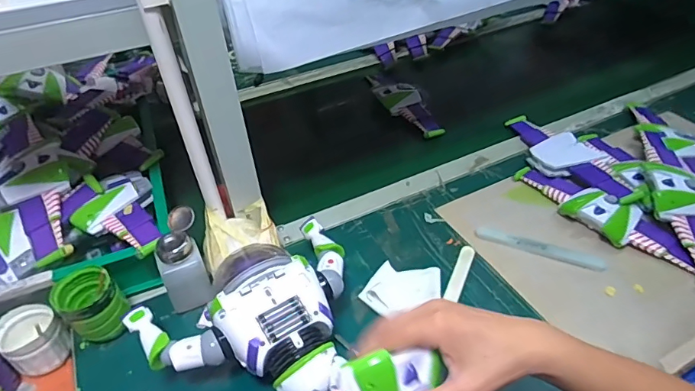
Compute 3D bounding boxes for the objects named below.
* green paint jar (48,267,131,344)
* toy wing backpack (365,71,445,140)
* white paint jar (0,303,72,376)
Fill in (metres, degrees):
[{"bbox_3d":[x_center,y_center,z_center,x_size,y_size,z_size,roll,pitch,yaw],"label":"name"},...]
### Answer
[{"bbox_3d":[-0.303,0.133,0.553,0.065,0.085,0.060,-2,43,2],"label":"green paint jar"},{"bbox_3d":[0.115,-0.201,0.960,0.079,0.033,0.267,-22,46,-20],"label":"toy wing backpack"},{"bbox_3d":[-0.373,0.172,0.551,0.067,0.054,0.063,-2,43,2],"label":"white paint jar"}]

